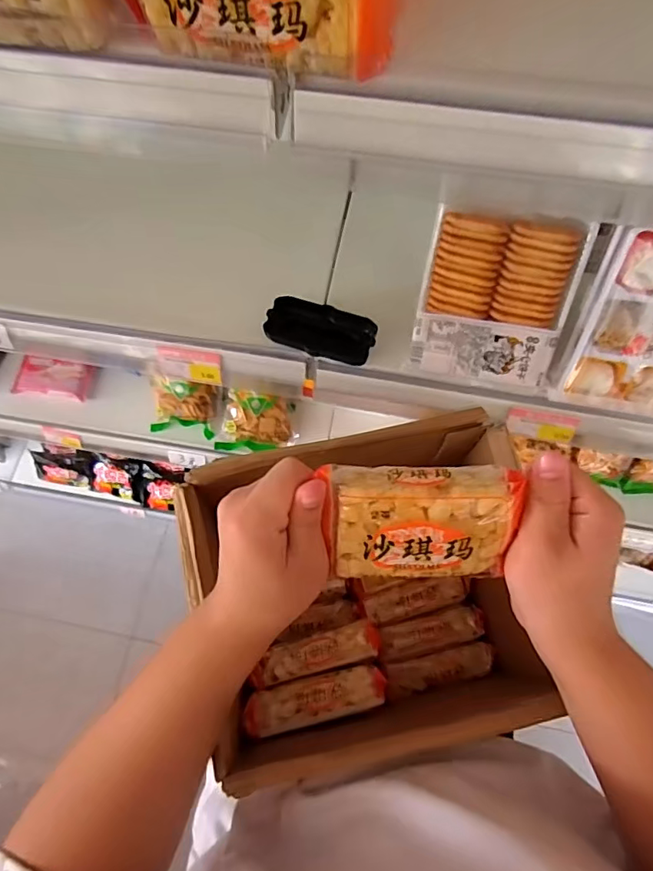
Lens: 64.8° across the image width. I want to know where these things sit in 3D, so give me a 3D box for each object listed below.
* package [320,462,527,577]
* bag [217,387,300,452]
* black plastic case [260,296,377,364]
[{"bbox_3d":[0.058,0.055,0.321,0.112,0.030,0.071,-1,106,-1],"label":"package"},{"bbox_3d":[-0.123,-0.023,0.909,0.134,0.106,0.028,4,26,2],"label":"bag"},{"bbox_3d":[-0.006,-0.108,0.530,0.109,0.016,0.055,12,71,5],"label":"black plastic case"}]

